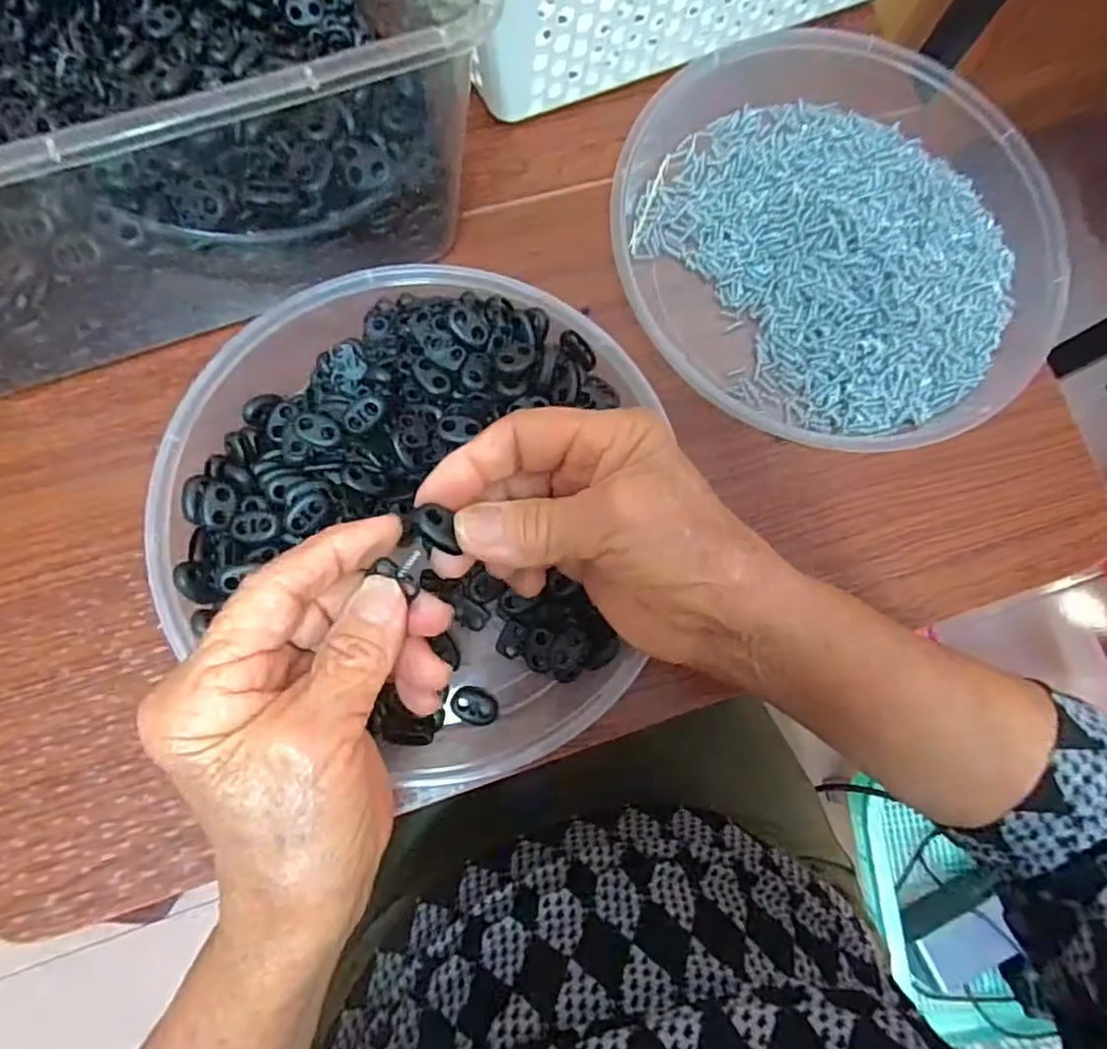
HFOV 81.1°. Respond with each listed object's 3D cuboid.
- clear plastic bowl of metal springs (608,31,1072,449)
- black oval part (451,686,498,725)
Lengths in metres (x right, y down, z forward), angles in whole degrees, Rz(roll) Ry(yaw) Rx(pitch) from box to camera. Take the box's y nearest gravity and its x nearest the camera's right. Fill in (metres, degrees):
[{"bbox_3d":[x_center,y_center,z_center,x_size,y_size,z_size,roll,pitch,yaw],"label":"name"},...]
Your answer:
[{"bbox_3d":[0.149,-0.158,0.347,0.227,0.044,0.216,0,84,-2],"label":"clear plastic bowl of metal springs"},{"bbox_3d":[-0.036,0.084,0.299,0.022,0.009,0.015,22,84,0],"label":"black oval part"}]

